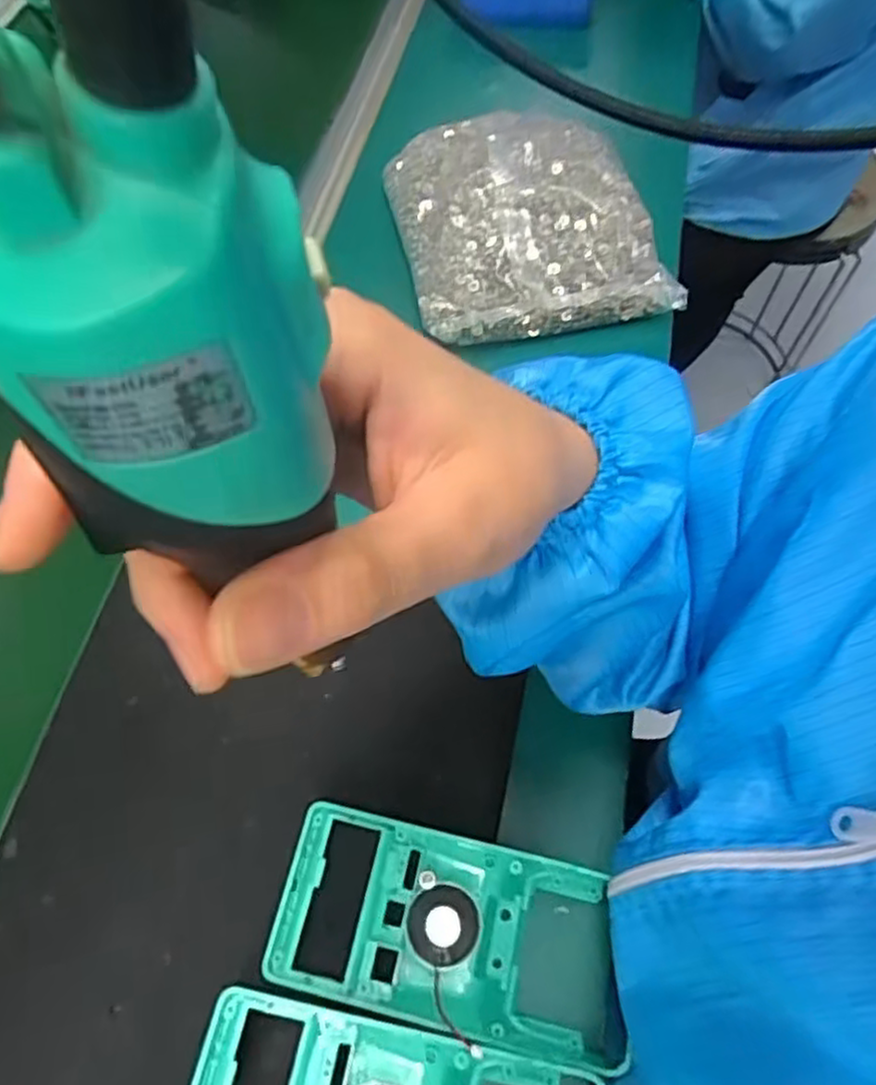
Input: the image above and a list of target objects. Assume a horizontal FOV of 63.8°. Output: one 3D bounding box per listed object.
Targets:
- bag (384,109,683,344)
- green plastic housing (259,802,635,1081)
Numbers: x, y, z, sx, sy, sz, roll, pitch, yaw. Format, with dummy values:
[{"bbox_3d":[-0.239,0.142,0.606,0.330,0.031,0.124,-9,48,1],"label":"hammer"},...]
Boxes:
[{"bbox_3d":[0.072,-0.261,0.569,0.199,0.054,0.193,-11,64,-5],"label":"bag"},{"bbox_3d":[0.015,0.190,0.345,0.184,0.030,0.084,21,67,-10],"label":"green plastic housing"}]

